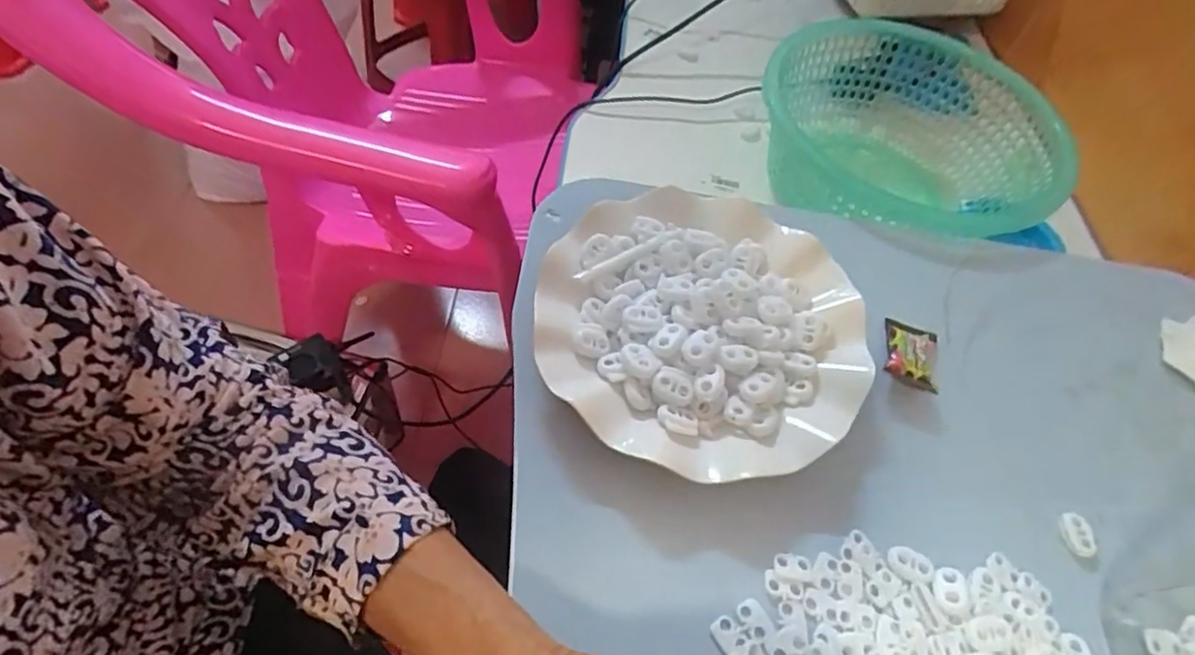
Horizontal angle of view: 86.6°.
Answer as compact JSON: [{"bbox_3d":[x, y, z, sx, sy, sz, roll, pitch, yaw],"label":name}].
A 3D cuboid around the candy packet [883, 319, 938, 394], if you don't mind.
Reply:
[{"bbox_3d":[0.183,0.015,0.371,0.030,0.013,0.048,19,53,10],"label":"candy packet"}]

